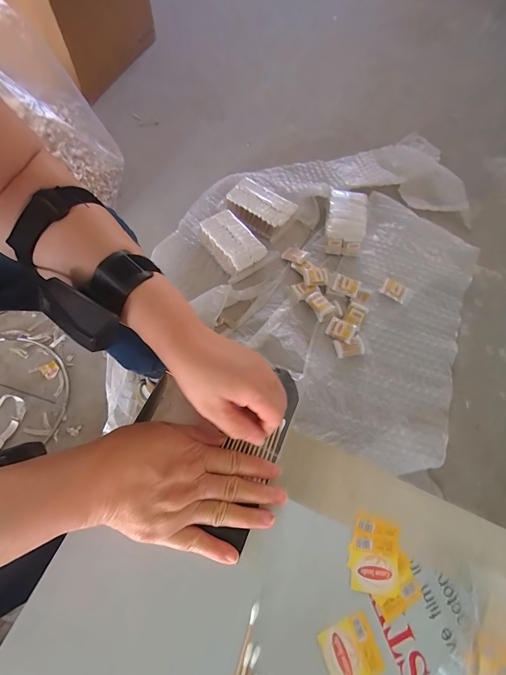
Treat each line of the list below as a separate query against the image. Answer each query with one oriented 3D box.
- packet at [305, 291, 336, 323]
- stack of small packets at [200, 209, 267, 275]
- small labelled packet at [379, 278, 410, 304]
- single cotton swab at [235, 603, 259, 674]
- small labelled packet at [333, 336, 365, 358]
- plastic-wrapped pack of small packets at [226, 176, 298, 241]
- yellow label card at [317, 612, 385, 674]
[{"bbox_3d":[0.191,-0.096,0.875,0.056,0.020,0.080,-36,73,-17],"label":"packet"},{"bbox_3d":[-0.064,-0.286,0.926,0.122,0.066,0.211,-32,72,-15],"label":"stack of small packets"},{"bbox_3d":[0.421,-0.140,0.903,0.074,0.029,0.066,34,69,11],"label":"small labelled packet"},{"bbox_3d":[-0.009,0.249,0.233,0.005,0.004,0.071,19,66,7],"label":"single cotton swab"},{"bbox_3d":[0.266,0.025,0.838,0.072,0.023,0.050,-7,67,-6],"label":"small labelled packet"},{"bbox_3d":[0.022,-0.417,0.989,0.212,0.068,0.140,37,70,12],"label":"plastic-wrapped pack of small packets"},{"bbox_3d":[0.078,0.250,0.240,0.042,0.004,0.039,-18,67,-10],"label":"yellow label card"}]

